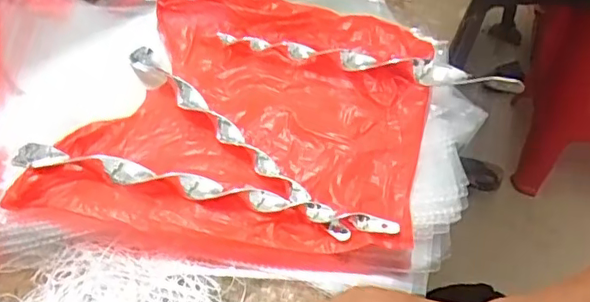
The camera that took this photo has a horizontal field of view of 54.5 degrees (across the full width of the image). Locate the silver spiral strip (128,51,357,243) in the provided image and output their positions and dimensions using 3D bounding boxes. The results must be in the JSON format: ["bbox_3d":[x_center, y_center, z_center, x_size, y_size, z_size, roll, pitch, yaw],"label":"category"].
[{"bbox_3d":[-0.054,-0.019,0.440,0.018,0.018,0.272,-33,49,-24],"label":"silver spiral strip"}]

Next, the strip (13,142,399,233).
[{"bbox_3d":[-0.079,0.023,0.404,0.298,0.010,0.025,10,47,17],"label":"strip"}]

